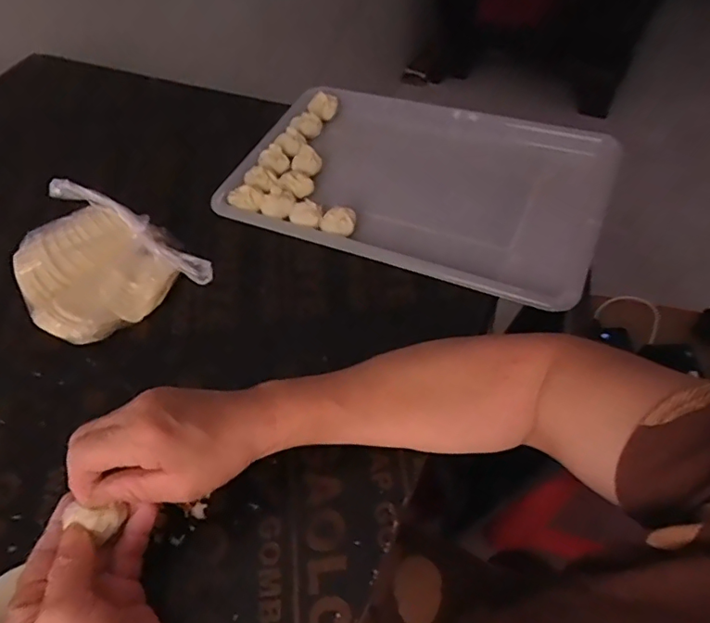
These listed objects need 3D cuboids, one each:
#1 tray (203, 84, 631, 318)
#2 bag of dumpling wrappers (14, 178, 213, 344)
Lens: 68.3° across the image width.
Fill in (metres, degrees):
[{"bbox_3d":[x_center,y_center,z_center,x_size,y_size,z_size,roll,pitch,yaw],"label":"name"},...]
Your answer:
[{"bbox_3d":[0.062,-0.140,0.544,0.369,0.026,0.227,20,60,17],"label":"tray"},{"bbox_3d":[-0.234,-0.048,0.484,0.147,0.072,0.118,-37,61,-19],"label":"bag of dumpling wrappers"}]

